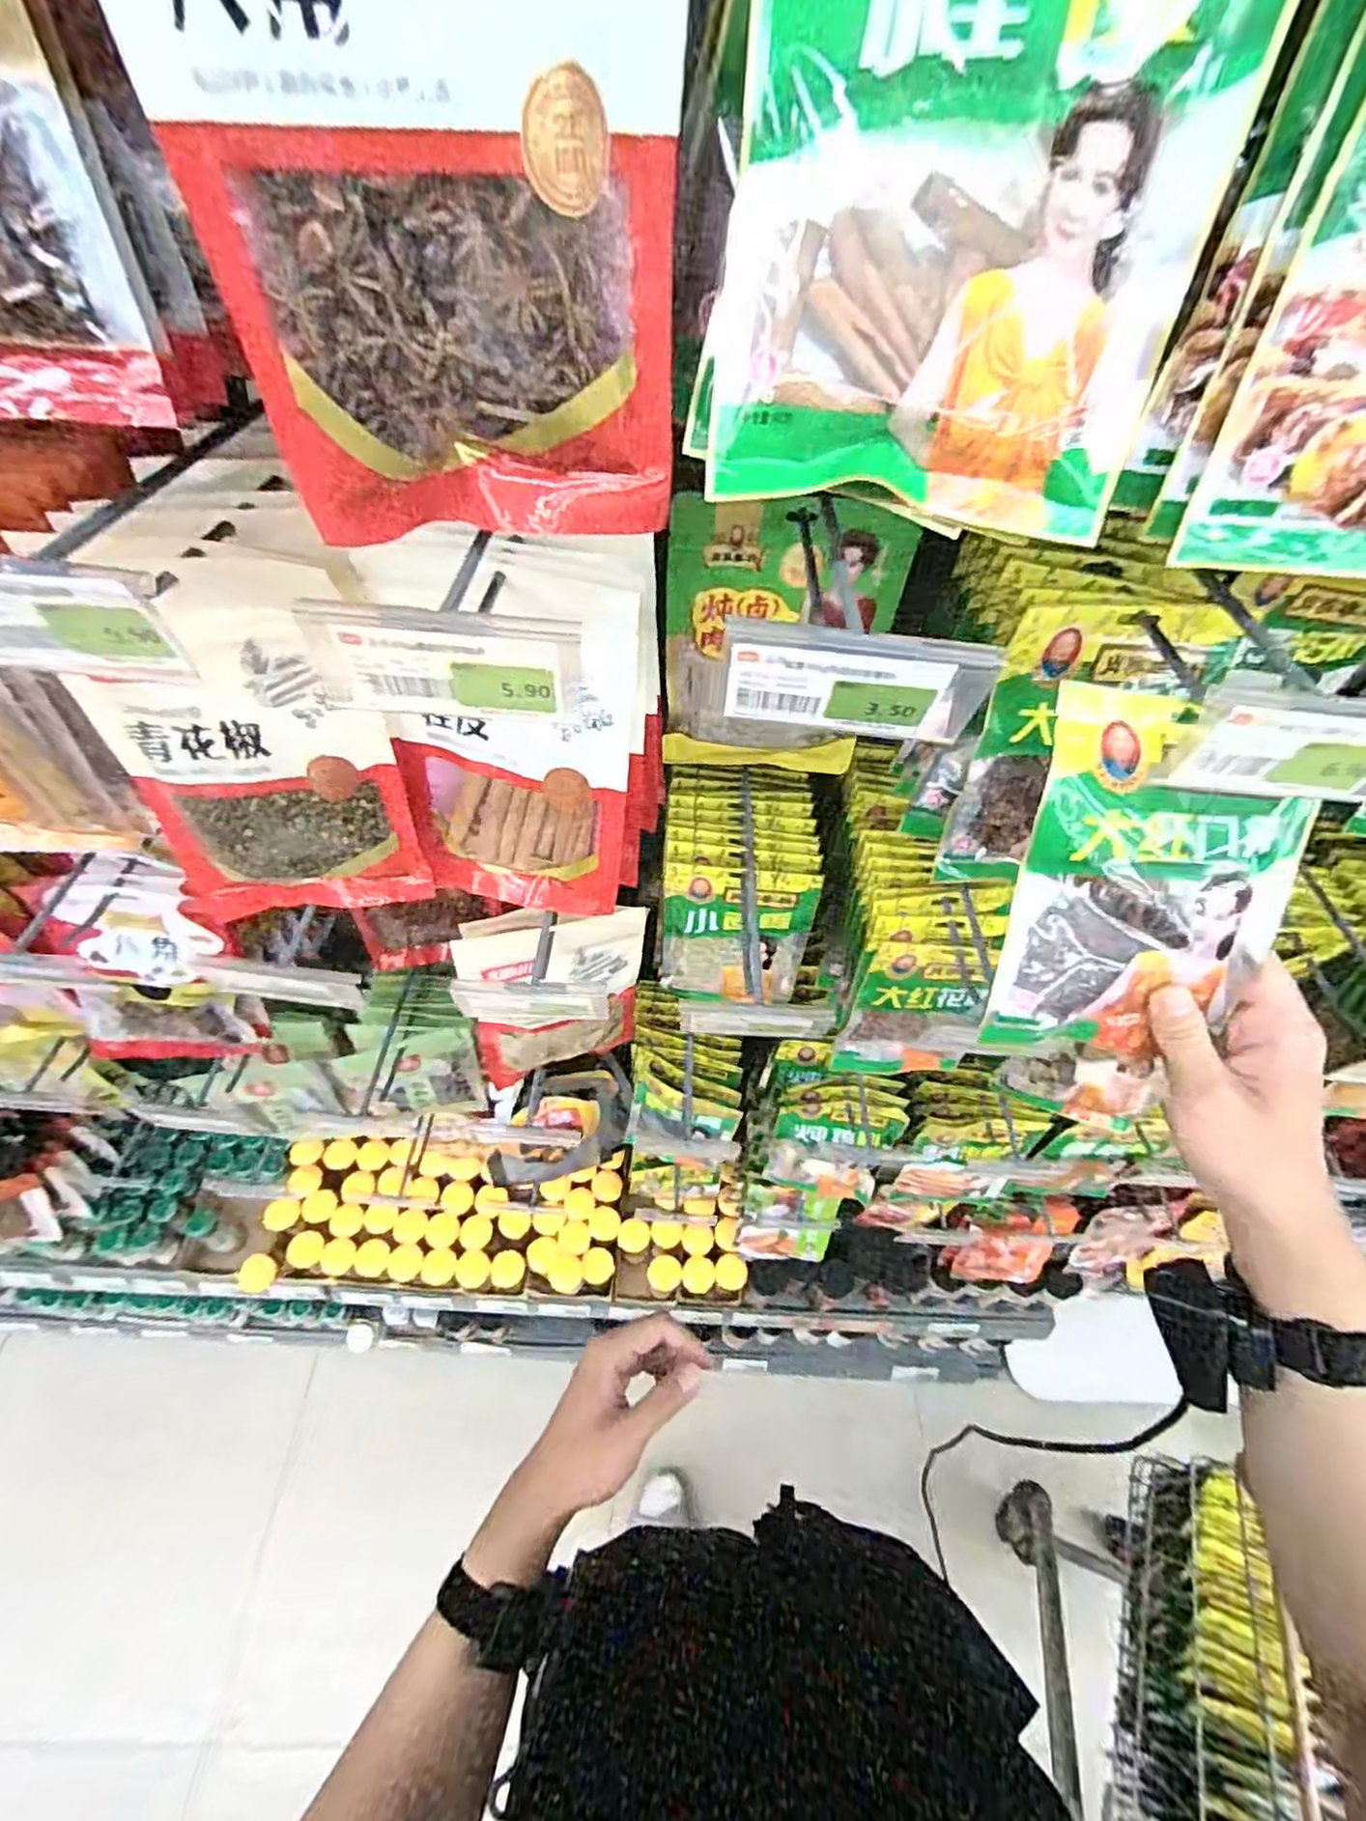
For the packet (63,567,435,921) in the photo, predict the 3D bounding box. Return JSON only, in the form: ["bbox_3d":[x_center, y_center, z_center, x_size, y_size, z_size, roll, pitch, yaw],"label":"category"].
[{"bbox_3d":[-0.240,-0.078,0.391,0.146,0.209,0.036,-7,53,-10],"label":"packet"}]

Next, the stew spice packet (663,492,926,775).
[{"bbox_3d":[0.066,-0.184,0.484,0.154,0.192,0.021,2,52,-4],"label":"stew spice packet"}]

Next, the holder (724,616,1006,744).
[{"bbox_3d":[0.064,-0.085,0.260,0.094,0.039,0.014,7,52,0],"label":"holder"}]

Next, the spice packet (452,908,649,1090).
[{"bbox_3d":[-0.106,0.079,0.596,0.154,0.208,0.052,-10,54,-13],"label":"spice packet"}]

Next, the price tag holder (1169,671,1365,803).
[{"bbox_3d":[0.247,-0.069,0.275,0.096,0.044,0.021,5,52,-2],"label":"price tag holder"}]

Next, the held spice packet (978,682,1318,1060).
[{"bbox_3d":[0.228,-0.009,0.335,0.123,0.179,0.027,7,19,4],"label":"held spice packet"}]

